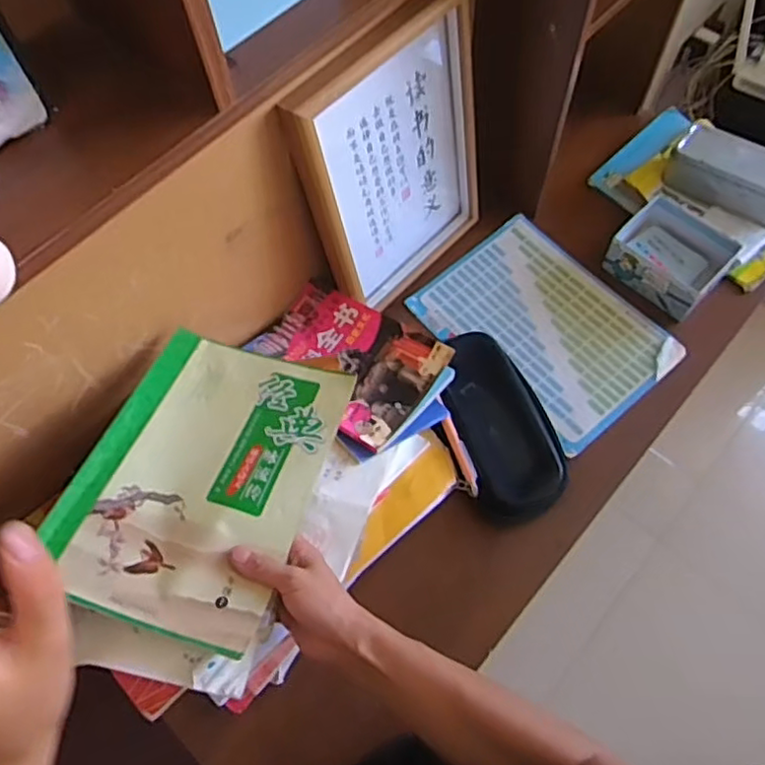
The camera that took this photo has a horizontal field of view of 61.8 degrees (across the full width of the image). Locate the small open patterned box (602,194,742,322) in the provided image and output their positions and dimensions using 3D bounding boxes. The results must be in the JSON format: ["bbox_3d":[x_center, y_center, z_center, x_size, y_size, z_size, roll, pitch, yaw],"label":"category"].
[{"bbox_3d":[0.366,-0.161,0.807,0.133,0.054,0.121,40,72,19],"label":"small open patterned box"}]

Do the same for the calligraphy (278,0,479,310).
[{"bbox_3d":[0.021,-0.233,0.709,0.034,0.313,0.230,34,70,27],"label":"calligraphy"}]

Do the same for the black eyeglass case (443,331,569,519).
[{"bbox_3d":[0.131,0.044,0.732,0.114,0.041,0.221,-15,65,-5],"label":"black eyeglass case"}]

